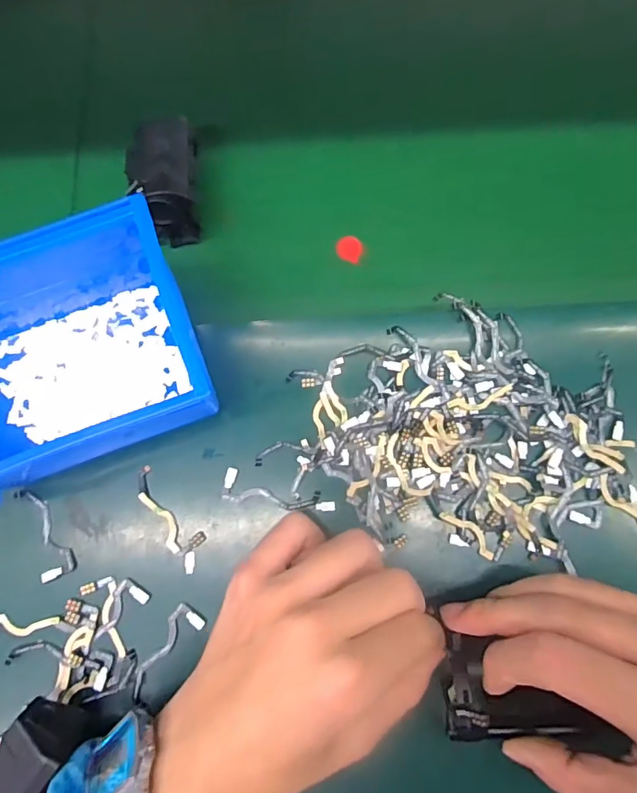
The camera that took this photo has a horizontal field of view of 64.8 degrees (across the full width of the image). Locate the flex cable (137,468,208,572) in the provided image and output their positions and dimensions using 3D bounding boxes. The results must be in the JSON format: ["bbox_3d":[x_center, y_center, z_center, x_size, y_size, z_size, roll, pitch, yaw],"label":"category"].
[{"bbox_3d":[-0.084,0.067,0.278,0.019,0.005,0.061,-40,80,-8],"label":"flex cable"}]

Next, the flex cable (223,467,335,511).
[{"bbox_3d":[-0.022,0.054,0.280,0.062,0.004,0.017,9,77,3],"label":"flex cable"}]

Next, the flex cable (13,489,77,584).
[{"bbox_3d":[-0.151,0.074,0.278,0.019,0.004,0.054,-26,78,-5],"label":"flex cable"}]

